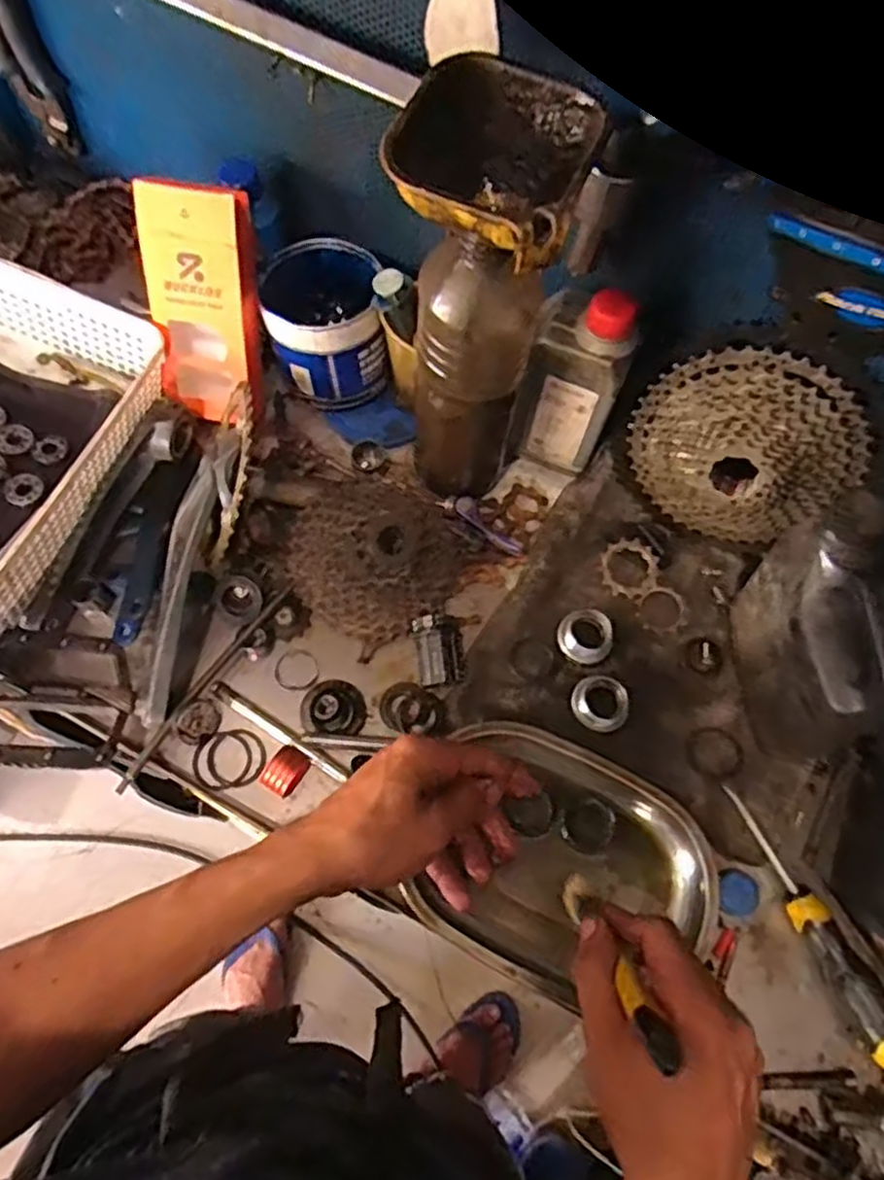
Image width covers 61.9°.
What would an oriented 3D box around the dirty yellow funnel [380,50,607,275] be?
[{"bbox_3d":[0.025,-0.204,0.360,0.091,0.051,0.094,21,69,6],"label":"dirty yellow funnel"}]

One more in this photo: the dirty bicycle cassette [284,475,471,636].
[{"bbox_3d":[-0.053,-0.029,0.577,0.126,0.060,0.124,33,71,10],"label":"dirty bicycle cassette"}]

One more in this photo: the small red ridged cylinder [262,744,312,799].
[{"bbox_3d":[-0.111,0.131,0.531,0.024,0.034,0.033,29,70,8],"label":"small red ridged cylinder"}]

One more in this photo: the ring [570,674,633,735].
[{"bbox_3d":[0.121,0.087,0.564,0.038,0.022,0.044,-35,74,-15],"label":"ring"}]

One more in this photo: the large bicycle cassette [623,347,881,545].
[{"bbox_3d":[0.217,-0.099,0.548,0.154,0.163,0.043,28,49,9],"label":"large bicycle cassette"}]

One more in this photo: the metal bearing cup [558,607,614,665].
[{"bbox_3d":[0.114,0.037,0.584,0.034,0.031,0.043,-41,76,-16],"label":"metal bearing cup"}]

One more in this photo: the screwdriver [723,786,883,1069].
[{"bbox_3d":[0.258,0.229,0.508,0.025,0.027,0.190,-23,71,-11],"label":"screwdriver"}]

